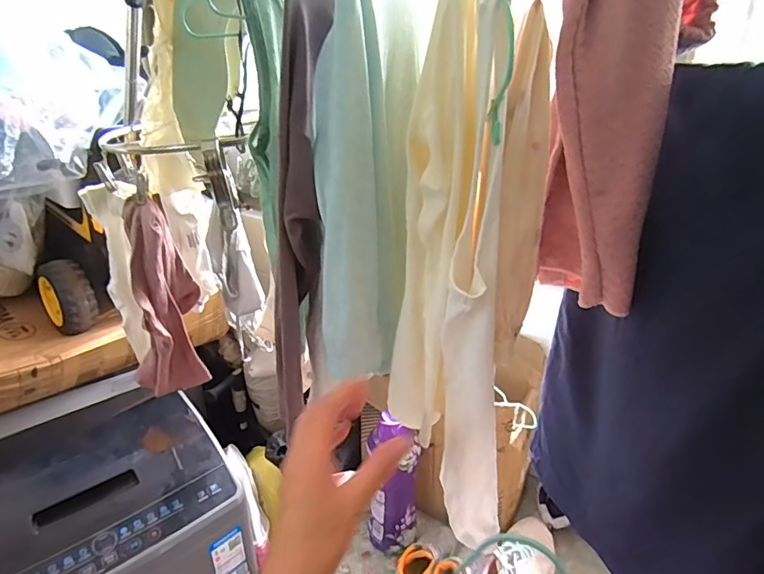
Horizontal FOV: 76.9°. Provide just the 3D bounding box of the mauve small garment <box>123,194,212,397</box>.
[{"bbox_3d":[-0.304,0.021,0.679,0.102,0.276,0.103,-12,28,-27],"label":"mauve small garment"}]

